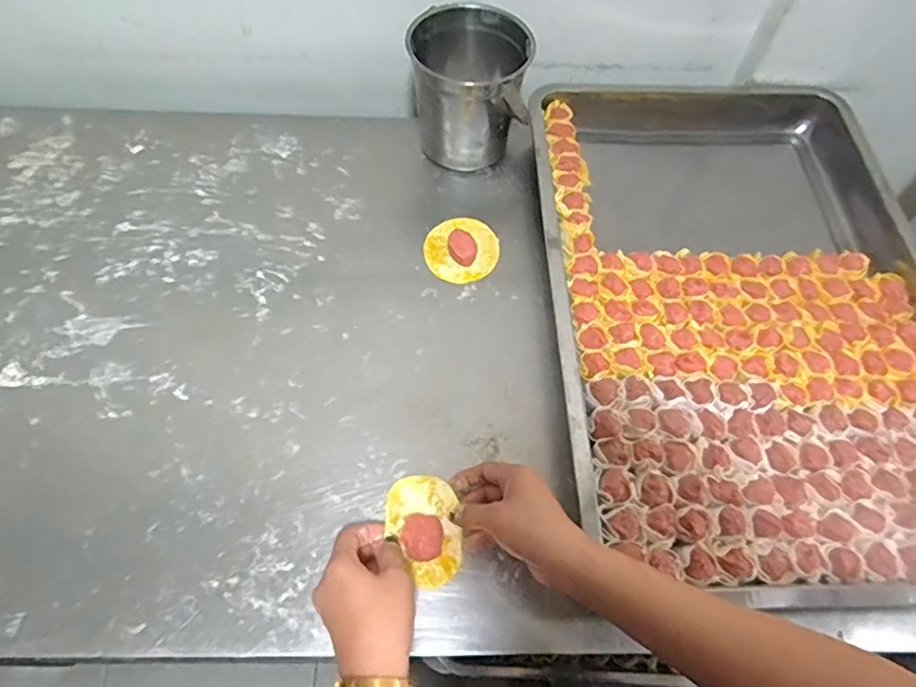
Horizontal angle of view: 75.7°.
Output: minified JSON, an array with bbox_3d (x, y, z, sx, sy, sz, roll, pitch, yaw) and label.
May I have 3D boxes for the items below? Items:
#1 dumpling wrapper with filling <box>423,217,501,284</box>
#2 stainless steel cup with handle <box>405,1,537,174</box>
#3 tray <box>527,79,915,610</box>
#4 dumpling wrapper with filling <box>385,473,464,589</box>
[{"bbox_3d":[0.005,-0.107,0.648,0.083,0.022,0.080,2,60,-3],"label":"dumpling wrapper with filling"},{"bbox_3d":[0.013,-0.290,0.687,0.133,0.139,0.116,13,60,4],"label":"stainless steel cup with handle"},{"bbox_3d":[0.293,-0.063,0.626,0.401,0.051,0.629,0,60,-4],"label":"tray"},{"bbox_3d":[-0.029,0.153,0.490,0.057,0.025,0.089,-6,61,-7],"label":"dumpling wrapper with filling"}]

